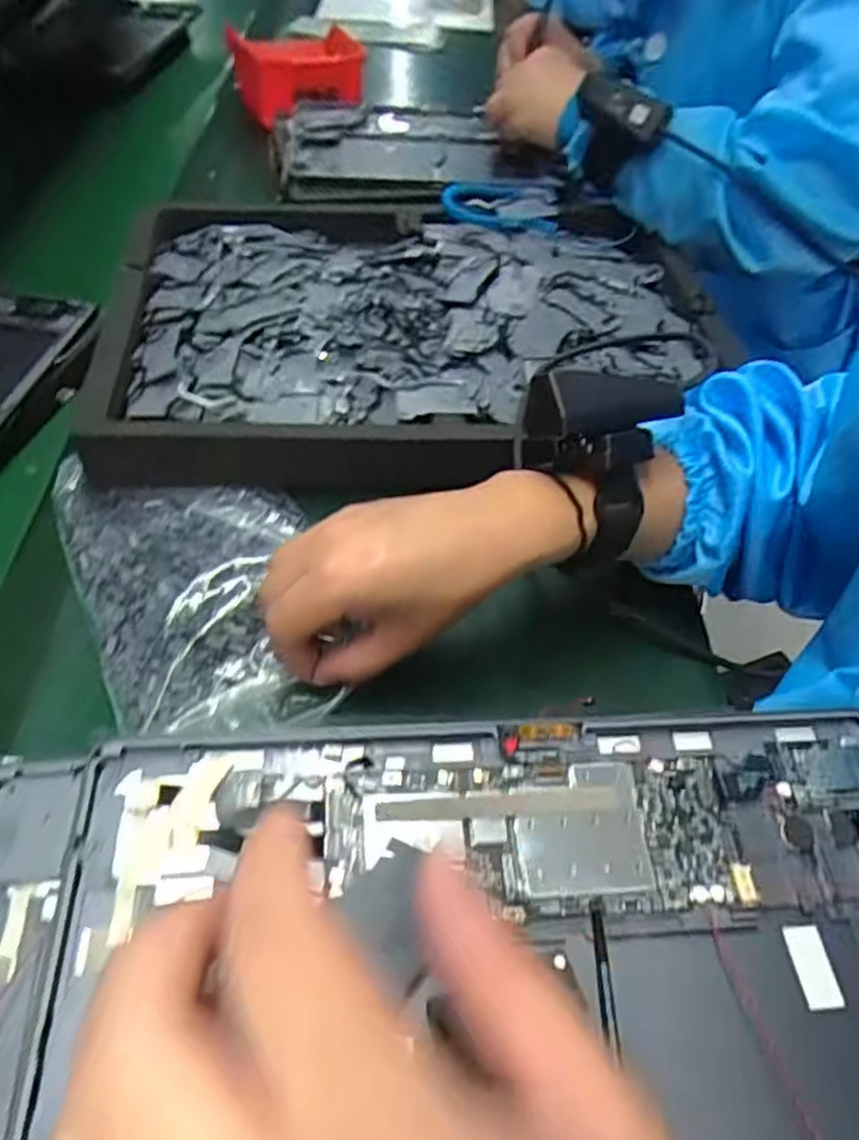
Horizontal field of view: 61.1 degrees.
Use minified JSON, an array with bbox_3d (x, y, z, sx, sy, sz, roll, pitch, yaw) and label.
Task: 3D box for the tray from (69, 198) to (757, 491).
[{"bbox_3d":[-0.004,-0.184,0.515,0.418,0.042,0.289,-3,54,-5],"label":"tray"}]

